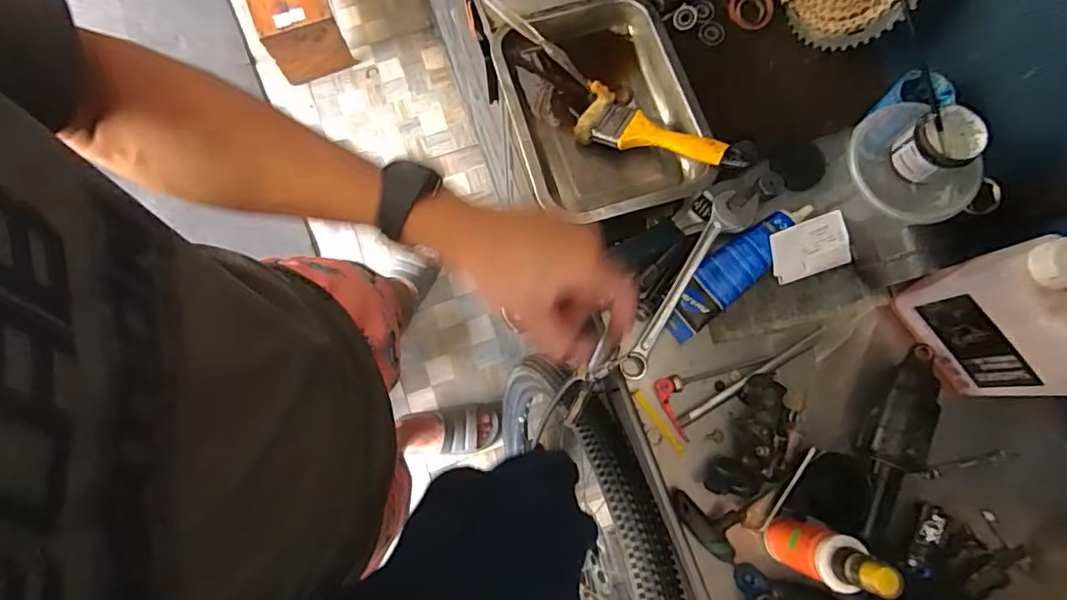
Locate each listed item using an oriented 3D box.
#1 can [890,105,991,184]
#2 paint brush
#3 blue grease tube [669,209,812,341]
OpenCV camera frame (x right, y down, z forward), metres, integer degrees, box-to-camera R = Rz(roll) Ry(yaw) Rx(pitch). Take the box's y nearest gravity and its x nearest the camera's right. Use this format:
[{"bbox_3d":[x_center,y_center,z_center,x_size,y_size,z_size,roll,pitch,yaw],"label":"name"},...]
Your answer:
[{"bbox_3d":[0.359,-0.137,0.494,0.056,0.048,0.052,0,79,-1],"label":"can"},{"bbox_3d":[0.123,-0.174,0.578,0.157,0.018,0.059,24,78,24],"label":"paint brush"},{"bbox_3d":[0.213,-0.035,0.585,0.190,0.029,0.051,-40,82,-8],"label":"blue grease tube"}]

